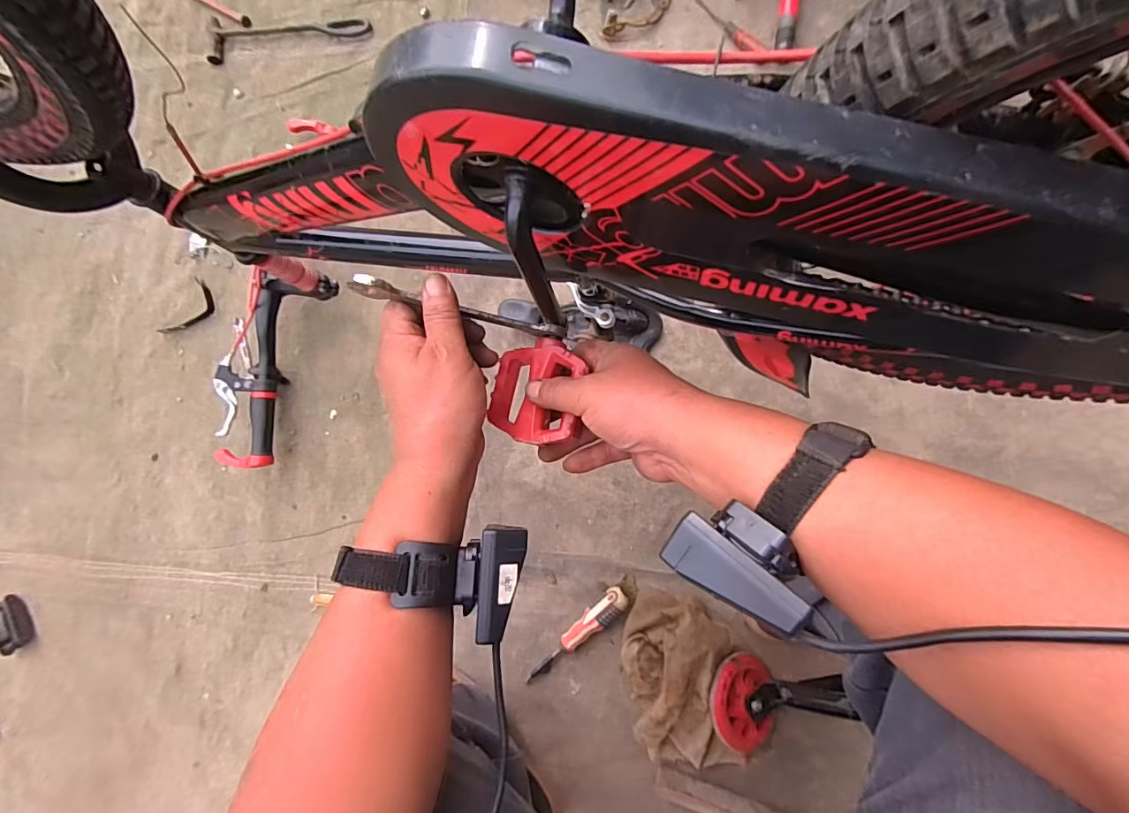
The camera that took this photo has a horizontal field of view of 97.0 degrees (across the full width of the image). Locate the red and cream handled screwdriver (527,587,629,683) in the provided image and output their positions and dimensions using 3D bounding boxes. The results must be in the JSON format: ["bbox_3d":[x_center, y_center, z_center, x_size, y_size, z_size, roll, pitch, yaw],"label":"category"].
[{"bbox_3d":[0.017,0.325,0.705,0.183,0.031,0.032,-44,84,2],"label":"red and cream handled screwdriver"}]

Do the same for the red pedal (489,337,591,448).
[{"bbox_3d":[-0.017,-0.010,0.377,0.072,0.028,0.076,3,79,26],"label":"red pedal"}]

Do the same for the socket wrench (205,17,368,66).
[{"bbox_3d":[-0.463,-0.631,0.839,0.280,0.017,0.072,-7,86,5],"label":"socket wrench"}]

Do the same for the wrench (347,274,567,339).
[{"bbox_3d":[-0.070,-0.068,0.352,0.149,0.017,0.010,10,88,-23],"label":"wrench"}]

